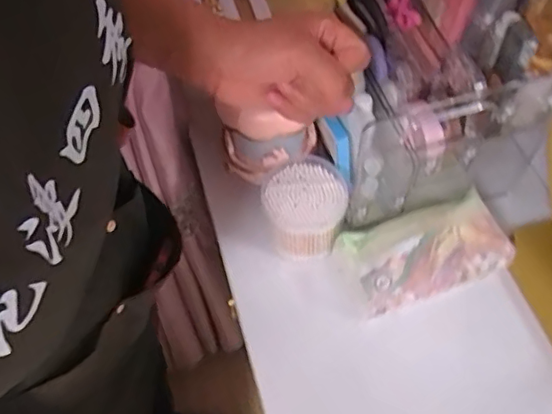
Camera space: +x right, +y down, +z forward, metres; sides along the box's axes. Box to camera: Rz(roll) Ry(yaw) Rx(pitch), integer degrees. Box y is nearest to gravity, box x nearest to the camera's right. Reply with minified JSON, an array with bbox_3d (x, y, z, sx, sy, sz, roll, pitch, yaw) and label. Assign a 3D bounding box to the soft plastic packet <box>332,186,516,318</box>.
[{"bbox_3d":[0.153,0.042,0.600,0.172,0.053,0.094,-17,58,-9],"label":"soft plastic packet"}]

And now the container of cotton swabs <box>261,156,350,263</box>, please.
[{"bbox_3d":[0.030,0.004,0.630,0.093,0.063,0.096,-5,57,-1],"label":"container of cotton swabs"}]

